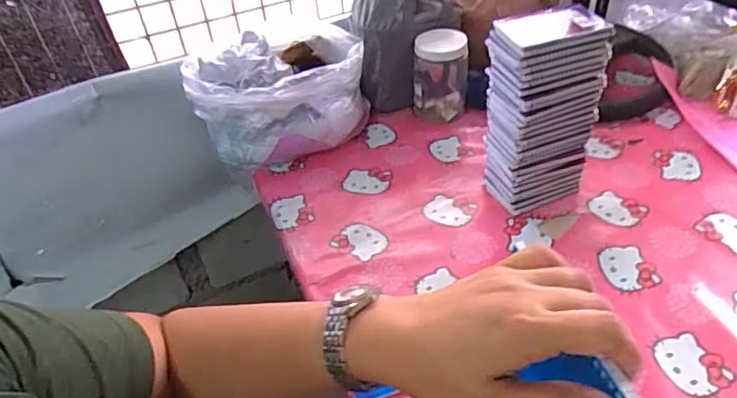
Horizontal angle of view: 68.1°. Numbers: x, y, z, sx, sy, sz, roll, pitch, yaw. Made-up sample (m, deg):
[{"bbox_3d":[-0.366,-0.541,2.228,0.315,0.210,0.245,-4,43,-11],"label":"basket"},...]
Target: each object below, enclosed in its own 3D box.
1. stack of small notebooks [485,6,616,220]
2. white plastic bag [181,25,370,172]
[{"bbox_3d":[0.257,-0.122,0.819,0.144,0.284,0.090,-15,42,-9],"label":"stack of small notebooks"},{"bbox_3d":[-0.160,-0.182,1.018,0.305,0.198,0.151,-13,41,-8],"label":"white plastic bag"}]

